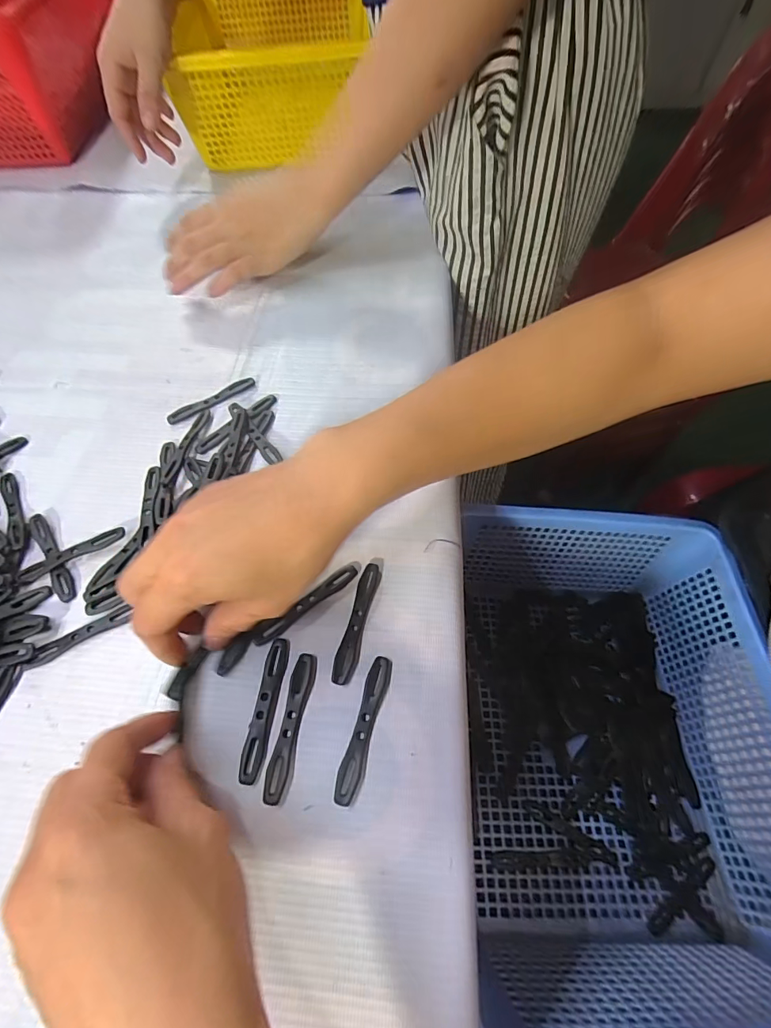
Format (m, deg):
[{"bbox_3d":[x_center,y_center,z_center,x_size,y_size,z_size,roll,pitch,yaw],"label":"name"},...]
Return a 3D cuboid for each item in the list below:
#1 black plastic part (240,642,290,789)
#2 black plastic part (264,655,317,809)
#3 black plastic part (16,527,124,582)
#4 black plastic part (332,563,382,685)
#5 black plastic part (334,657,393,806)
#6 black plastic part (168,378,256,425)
[{"bbox_3d":[-0.062,0.099,0.230,0.011,0.004,0.069,6,62,4],"label":"black plastic part"},{"bbox_3d":[-0.048,0.106,0.226,0.012,0.004,0.069,8,62,5],"label":"black plastic part"},{"bbox_3d":[-0.193,0.024,0.273,0.063,0.006,0.010,-25,64,-12],"label":"black plastic part"},{"bbox_3d":[-0.016,0.060,0.251,0.011,0.004,0.069,13,62,8],"label":"black plastic part"},{"bbox_3d":[-0.010,0.107,0.225,0.012,0.004,0.069,14,63,9],"label":"black plastic part"},{"bbox_3d":[-0.130,-0.085,0.334,0.067,0.005,0.010,-32,66,-16],"label":"black plastic part"}]

